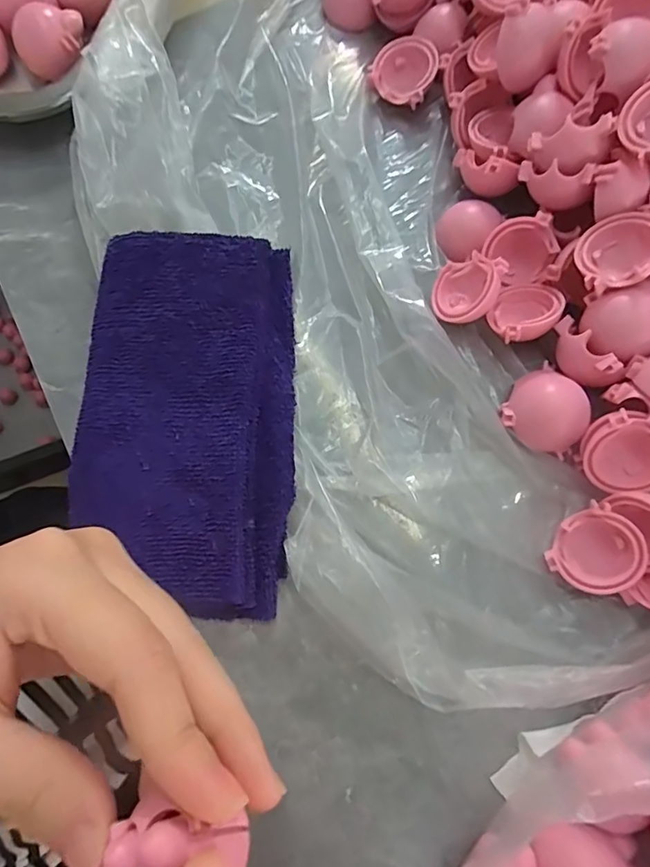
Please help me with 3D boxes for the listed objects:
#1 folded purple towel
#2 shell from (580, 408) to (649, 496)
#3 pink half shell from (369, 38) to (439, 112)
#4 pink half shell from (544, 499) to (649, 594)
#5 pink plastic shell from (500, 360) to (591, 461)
[{"bbox_3d":[-0.055,-0.007,0.200,0.082,0.021,0.146,1,77,1],"label":"folded purple towel"},{"bbox_3d":[0.111,0.007,0.188,0.030,0.012,0.029,22,119,4],"label":"shell"},{"bbox_3d":[0.037,-0.171,0.241,0.030,0.012,0.030,0,77,0],"label":"pink half shell"},{"bbox_3d":[0.099,0.043,0.186,0.029,0.012,0.029,-2,84,19],"label":"pink half shell"},{"bbox_3d":[0.086,-0.008,0.199,0.030,0.016,0.027,39,80,9],"label":"pink plastic shell"}]

